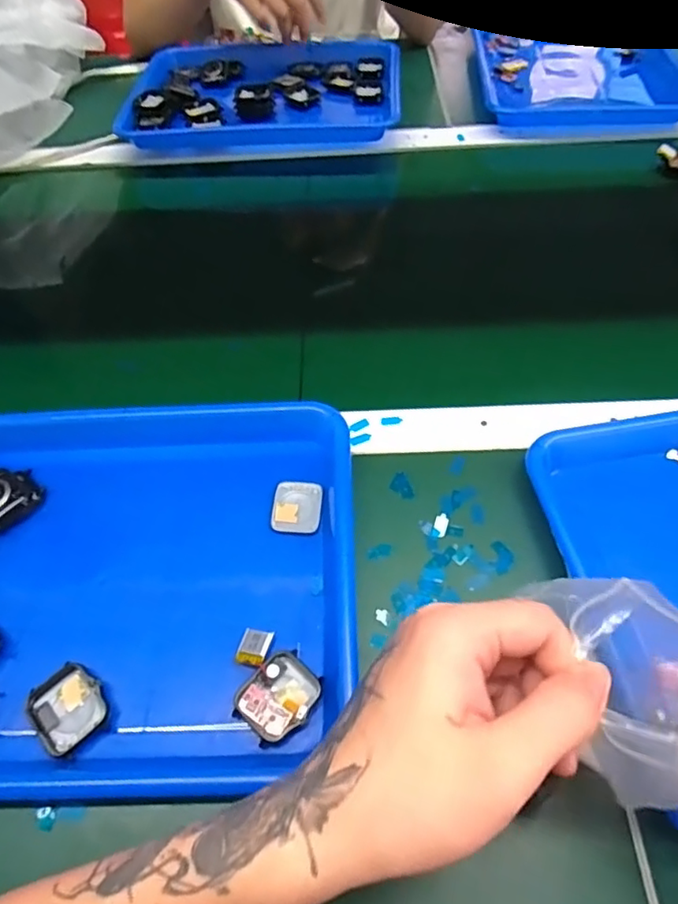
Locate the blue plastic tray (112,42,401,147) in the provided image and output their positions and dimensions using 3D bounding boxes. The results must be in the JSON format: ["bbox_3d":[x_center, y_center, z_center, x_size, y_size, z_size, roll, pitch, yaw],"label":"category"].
[{"bbox_3d":[-0.093,-0.463,0.763,0.336,0.055,0.230,-1,56,3],"label":"blue plastic tray"}]

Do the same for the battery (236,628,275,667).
[{"bbox_3d":[-0.050,0.116,0.348,0.018,0.004,0.020,7,56,9],"label":"battery"}]

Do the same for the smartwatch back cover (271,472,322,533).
[{"bbox_3d":[-0.029,0.037,0.413,0.033,0.006,0.042,5,56,7],"label":"smartwatch back cover"}]

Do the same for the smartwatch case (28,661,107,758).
[{"bbox_3d":[-0.156,0.148,0.337,0.039,0.012,0.042,-39,62,-21],"label":"smartwatch case"}]

